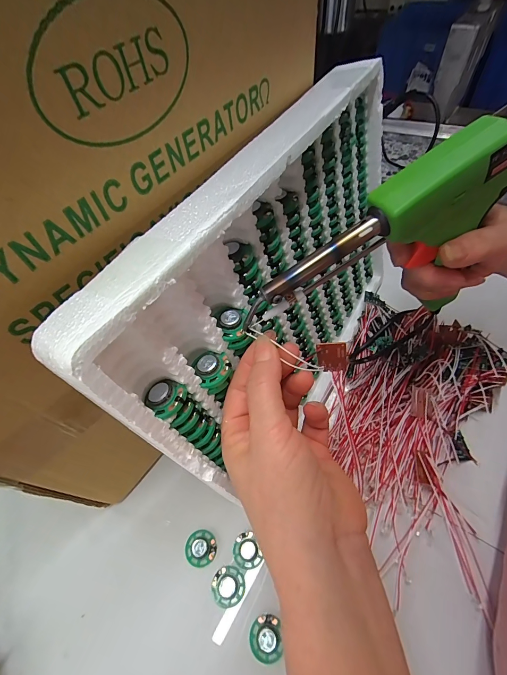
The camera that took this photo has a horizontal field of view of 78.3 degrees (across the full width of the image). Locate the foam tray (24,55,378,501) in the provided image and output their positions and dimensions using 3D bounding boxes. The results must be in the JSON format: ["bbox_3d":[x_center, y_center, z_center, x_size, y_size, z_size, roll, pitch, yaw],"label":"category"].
[{"bbox_3d":[0.033,-0.048,0.271,0.040,0.236,0.332,18,59,33],"label":"foam tray"}]

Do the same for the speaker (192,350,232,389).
[{"bbox_3d":[-0.026,0.020,0.204,0.023,0.008,0.023,-3,56,4],"label":"speaker"}]

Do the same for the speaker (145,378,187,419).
[{"bbox_3d":[-0.053,0.036,0.186,0.024,0.006,0.022,-3,56,4],"label":"speaker"}]

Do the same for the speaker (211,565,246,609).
[{"bbox_3d":[-0.022,0.209,0.261,0.028,0.005,0.027,-3,56,4],"label":"speaker"}]

